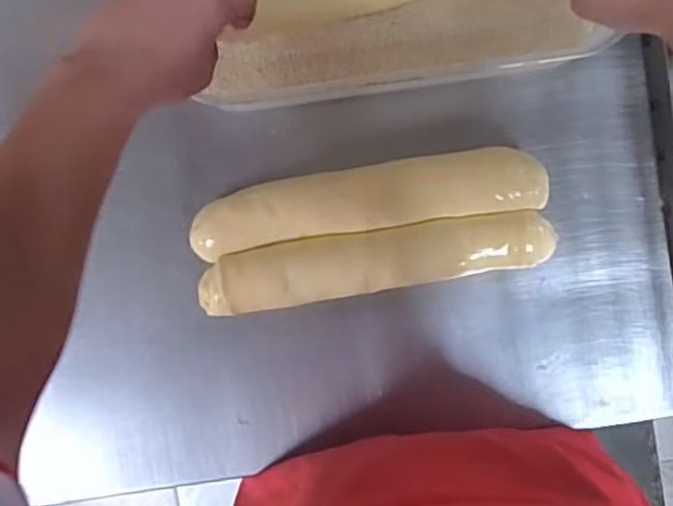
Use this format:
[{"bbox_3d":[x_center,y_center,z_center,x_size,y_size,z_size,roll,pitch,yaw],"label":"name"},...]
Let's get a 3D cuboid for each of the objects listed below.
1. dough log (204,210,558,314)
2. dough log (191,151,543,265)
[{"bbox_3d":[0.026,0.008,0.572,0.286,0.052,0.057,-9,91,2],"label":"dough log"},{"bbox_3d":[0.026,-0.045,0.569,0.307,0.046,0.058,-9,92,2],"label":"dough log"}]

